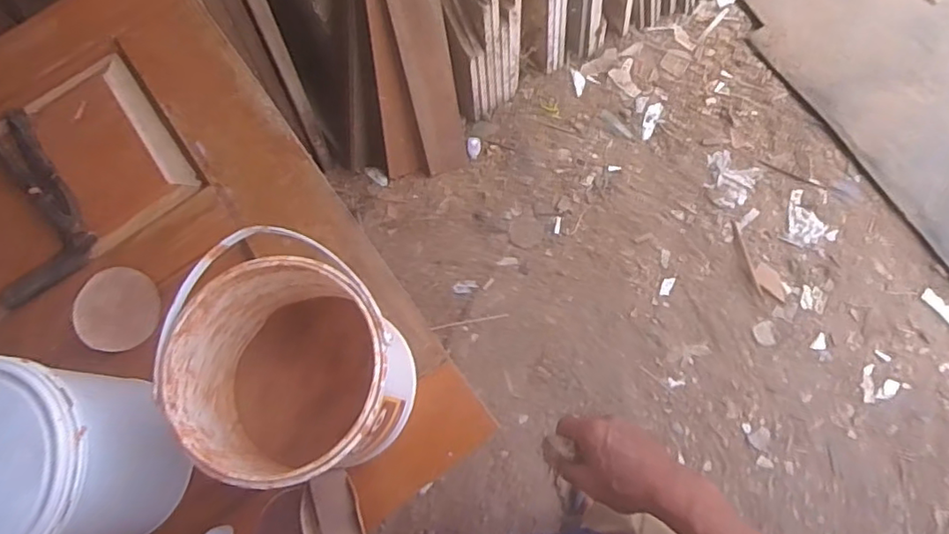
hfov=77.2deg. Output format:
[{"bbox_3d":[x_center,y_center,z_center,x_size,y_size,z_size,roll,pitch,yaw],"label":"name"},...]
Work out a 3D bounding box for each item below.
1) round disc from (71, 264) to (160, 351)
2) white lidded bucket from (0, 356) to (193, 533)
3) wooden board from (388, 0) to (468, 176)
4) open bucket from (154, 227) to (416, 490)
[{"bbox_3d":[-0.414,0.049,0.687,0.099,0.010,0.090,-29,103,4],"label":"round disc"},{"bbox_3d":[-0.396,0.182,0.537,0.177,0.193,0.165,-1,74,2],"label":"white lidded bucket"},{"bbox_3d":[-0.104,-0.453,1.356,0.114,0.634,0.021,-21,56,-8],"label":"wooden board"},{"bbox_3d":[-0.162,0.096,0.550,0.189,0.174,0.174,-1,74,2],"label":"open bucket"}]

